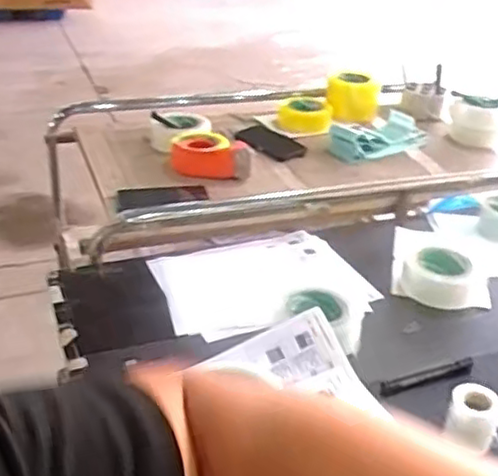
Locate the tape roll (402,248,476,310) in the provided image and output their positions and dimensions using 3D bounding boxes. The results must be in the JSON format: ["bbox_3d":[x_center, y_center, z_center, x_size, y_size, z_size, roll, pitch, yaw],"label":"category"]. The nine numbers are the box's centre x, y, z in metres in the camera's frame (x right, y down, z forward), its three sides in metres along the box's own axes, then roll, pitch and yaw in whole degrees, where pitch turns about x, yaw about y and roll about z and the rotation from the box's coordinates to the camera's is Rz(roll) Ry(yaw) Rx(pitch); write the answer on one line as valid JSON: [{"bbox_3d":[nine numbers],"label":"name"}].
[{"bbox_3d":[0.308,0.057,1.094,0.108,0.049,0.107,3,30,-2],"label":"tape roll"}]

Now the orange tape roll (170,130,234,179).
[{"bbox_3d":[-0.096,-0.187,1.438,0.135,0.050,0.148,1,30,-4],"label":"orange tape roll"}]

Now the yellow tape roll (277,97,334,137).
[{"bbox_3d":[0.131,-0.303,1.638,0.126,0.054,0.134,-5,31,-14],"label":"yellow tape roll"}]

